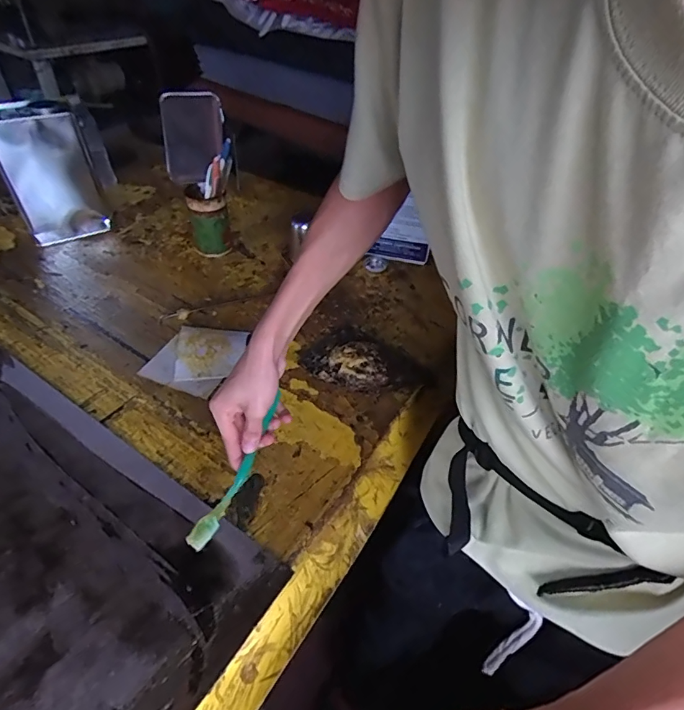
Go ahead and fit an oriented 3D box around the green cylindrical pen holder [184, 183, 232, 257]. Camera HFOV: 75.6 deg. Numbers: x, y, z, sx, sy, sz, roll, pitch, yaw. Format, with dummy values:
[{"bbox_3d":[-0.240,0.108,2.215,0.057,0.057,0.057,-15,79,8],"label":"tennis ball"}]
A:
[{"bbox_3d":[-0.261,-0.261,0.863,0.072,0.121,0.067,-14,46,-17],"label":"green cylindrical pen holder"}]

